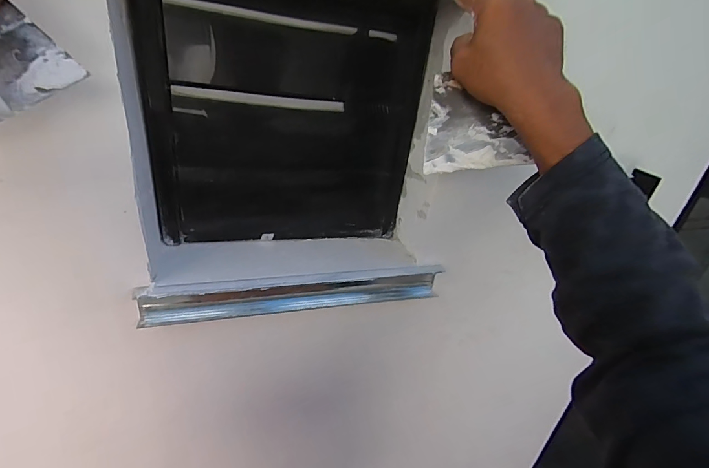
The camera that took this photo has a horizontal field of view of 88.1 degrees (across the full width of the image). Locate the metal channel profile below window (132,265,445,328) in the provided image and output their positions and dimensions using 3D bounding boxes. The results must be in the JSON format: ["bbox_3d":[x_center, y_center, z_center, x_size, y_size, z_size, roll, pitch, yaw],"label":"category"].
[{"bbox_3d":[-0.063,0.075,0.473,0.376,0.063,0.028,-3,30,-19],"label":"metal channel profile below window"}]

